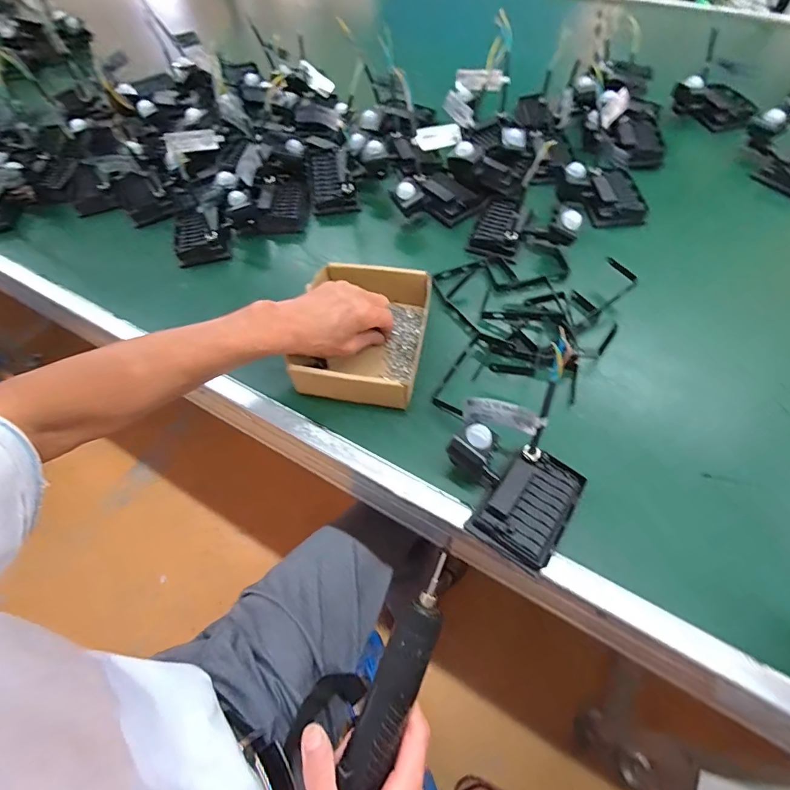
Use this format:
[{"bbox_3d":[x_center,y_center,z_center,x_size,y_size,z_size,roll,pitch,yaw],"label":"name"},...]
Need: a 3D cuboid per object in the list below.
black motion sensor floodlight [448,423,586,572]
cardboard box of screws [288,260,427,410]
[{"bbox_3d":[0.105,0.084,0.399,0.119,0.058,0.099,27,64,19],"label":"black motion sensor floodlight"},{"bbox_3d":[-0.037,-0.072,0.512,0.138,0.060,0.166,9,59,9],"label":"cardboard box of screws"}]

